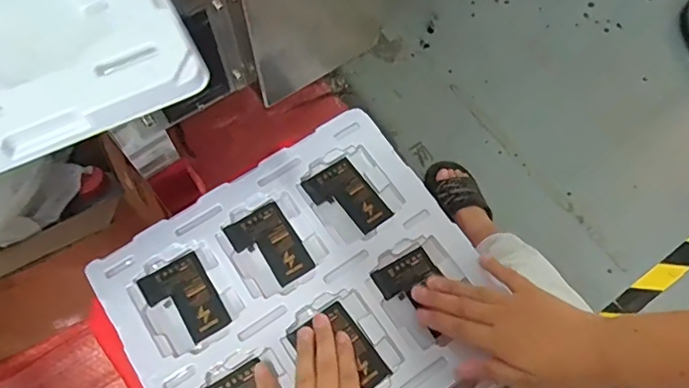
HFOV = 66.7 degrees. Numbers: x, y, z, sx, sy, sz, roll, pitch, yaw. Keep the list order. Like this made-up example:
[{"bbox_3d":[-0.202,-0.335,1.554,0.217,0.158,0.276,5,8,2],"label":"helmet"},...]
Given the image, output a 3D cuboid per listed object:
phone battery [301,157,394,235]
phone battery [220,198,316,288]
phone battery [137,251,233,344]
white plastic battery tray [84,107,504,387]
[{"bbox_3d":[0.004,0.005,0.528,0.057,0.005,0.080,-34,72,-19],"label":"phone battery"},{"bbox_3d":[-0.072,0.051,0.508,0.057,0.005,0.081,-31,69,-14],"label":"phone battery"},{"bbox_3d":[-0.148,0.099,0.485,0.057,0.007,0.079,-30,69,-14],"label":"phone battery"},{"bbox_3d":[-0.036,0.093,0.485,0.311,0.020,0.270,-32,69,-14],"label":"white plastic battery tray"}]

